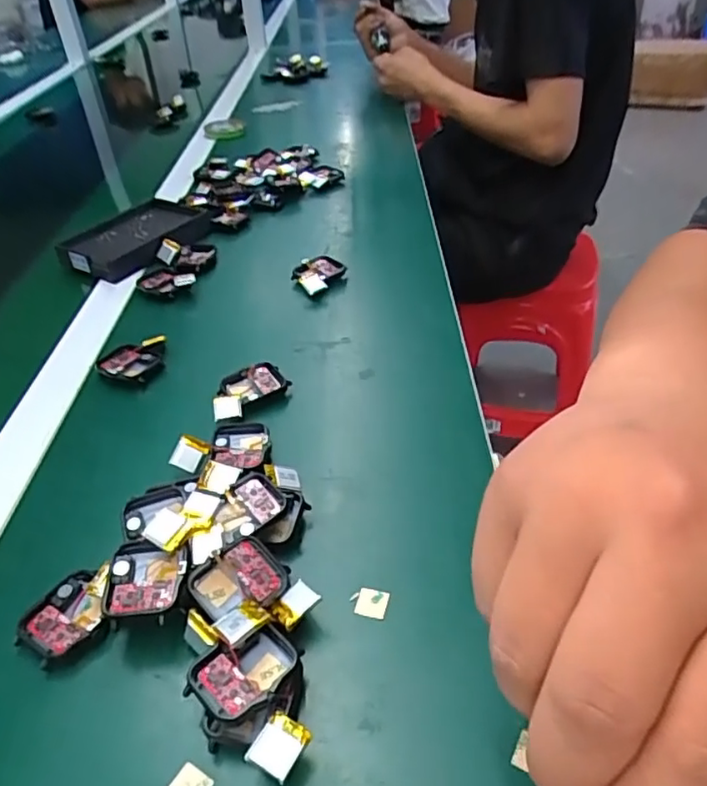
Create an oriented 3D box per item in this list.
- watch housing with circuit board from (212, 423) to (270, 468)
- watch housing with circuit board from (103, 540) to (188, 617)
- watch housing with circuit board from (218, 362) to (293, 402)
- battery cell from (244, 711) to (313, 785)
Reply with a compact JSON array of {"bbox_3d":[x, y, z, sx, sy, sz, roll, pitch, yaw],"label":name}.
[{"bbox_3d":[-0.074,0.034,0.402,0.037,0.006,0.042,0,39,2],"label":"watch housing with circuit board"},{"bbox_3d":[-0.103,0.093,0.307,0.037,0.008,0.040,-6,43,-1],"label":"watch housing with circuit board"},{"bbox_3d":[-0.074,-0.006,0.452,0.046,0.013,0.034,-25,44,-25],"label":"watch housing with circuit board"},{"bbox_3d":[-0.030,0.144,0.251,0.019,0.004,0.021,17,42,25],"label":"battery cell"}]

